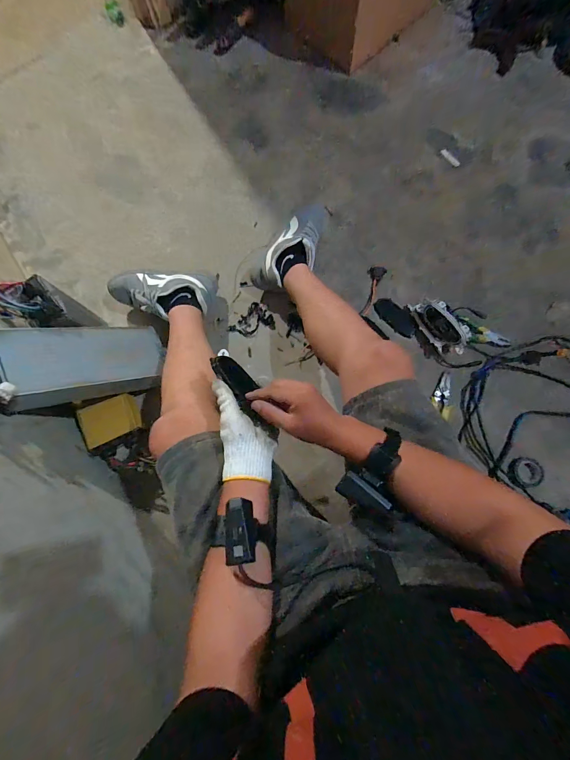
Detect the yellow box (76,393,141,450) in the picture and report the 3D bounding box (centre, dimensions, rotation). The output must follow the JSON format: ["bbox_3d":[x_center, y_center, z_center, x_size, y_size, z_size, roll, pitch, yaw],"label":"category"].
[{"bbox_3d":[-0.403,0.094,0.778,0.115,0.047,0.089,-24,77,-5],"label":"yellow box"}]

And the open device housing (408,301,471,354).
[{"bbox_3d":[0.392,-0.140,0.830,0.043,0.082,0.157,-27,77,-41],"label":"open device housing"}]

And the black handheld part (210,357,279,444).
[{"bbox_3d":[-0.063,0.025,0.526,0.047,0.025,0.157,-23,65,-38],"label":"black handheld part"}]

